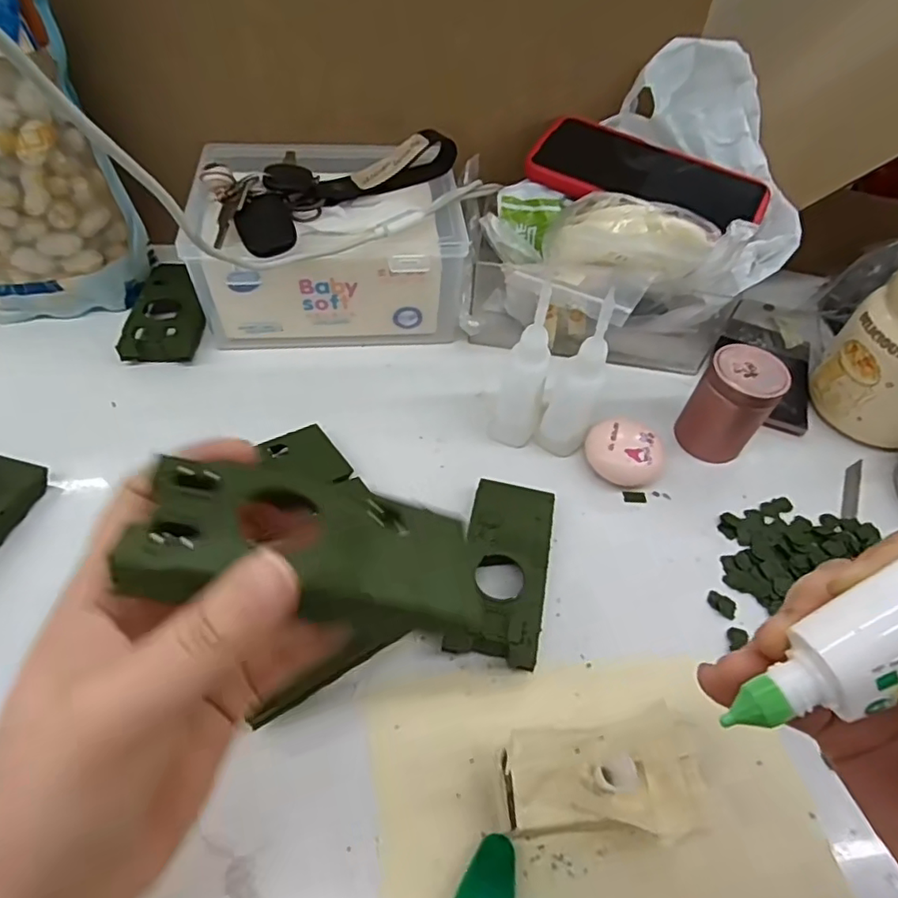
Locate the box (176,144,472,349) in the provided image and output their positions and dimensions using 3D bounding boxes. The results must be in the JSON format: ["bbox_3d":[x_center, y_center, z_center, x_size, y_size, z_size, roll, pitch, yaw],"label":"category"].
[{"bbox_3d":[-0.084,-0.145,0.422,0.180,0.102,0.138,-5,52,-9],"label":"box"}]

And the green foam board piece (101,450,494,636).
[{"bbox_3d":[-0.039,0.027,0.184,0.100,0.012,0.052,13,50,-12],"label":"green foam board piece"}]

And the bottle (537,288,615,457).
[{"bbox_3d":[0.074,-0.038,0.346,0.030,0.105,0.027,33,56,20],"label":"bottle"}]

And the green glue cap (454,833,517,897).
[{"bbox_3d":[0.018,0.174,0.239,0.024,0.013,0.030,18,52,10],"label":"green glue cap"}]

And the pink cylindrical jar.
[{"bbox_3d":[0.178,-0.029,0.374,0.043,0.063,0.039,35,57,21],"label":"pink cylindrical jar"}]

